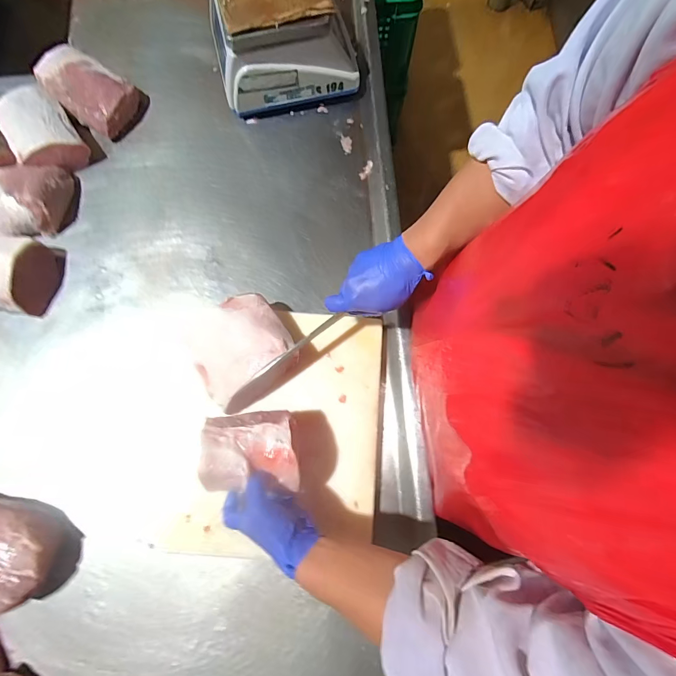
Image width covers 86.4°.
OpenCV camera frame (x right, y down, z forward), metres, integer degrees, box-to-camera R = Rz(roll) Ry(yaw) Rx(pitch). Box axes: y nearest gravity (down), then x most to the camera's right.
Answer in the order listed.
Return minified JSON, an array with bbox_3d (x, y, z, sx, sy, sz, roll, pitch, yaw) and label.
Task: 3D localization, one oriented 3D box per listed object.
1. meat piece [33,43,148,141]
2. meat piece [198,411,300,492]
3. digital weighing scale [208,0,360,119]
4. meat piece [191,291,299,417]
[{"bbox_3d":[-0.467,-0.473,0.686,0.172,0.073,0.117,35,80,9],"label":"meat piece"},{"bbox_3d":[-0.111,0.142,0.454,0.113,0.049,0.094,-5,77,0],"label":"meat piece"},{"bbox_3d":[-0.106,-0.570,0.664,0.256,0.158,0.216,-17,77,-3],"label":"digital weighing scale"},{"bbox_3d":[-0.145,0.016,0.541,0.139,0.069,0.137,-33,79,-6],"label":"meat piece"}]

